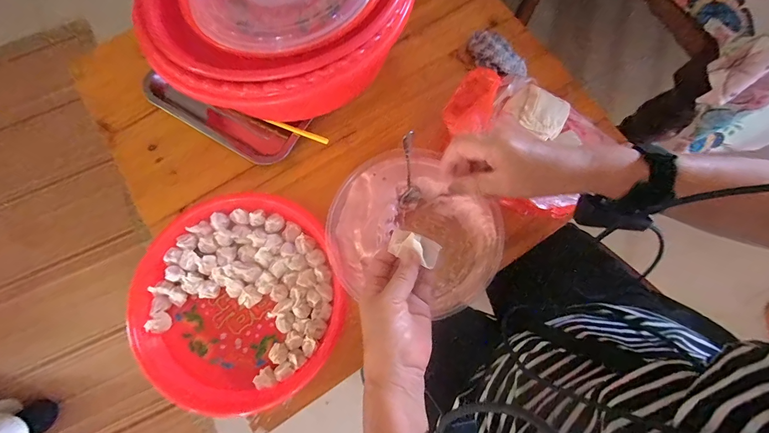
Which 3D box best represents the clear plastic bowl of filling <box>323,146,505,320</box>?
[{"bbox_3d":[0.036,0.031,0.488,0.232,0.061,0.209,44,78,9],"label":"clear plastic bowl of filling"}]

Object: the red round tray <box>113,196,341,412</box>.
[{"bbox_3d":[-0.204,0.114,0.485,0.273,0.048,0.272,0,76,-2],"label":"red round tray"}]

